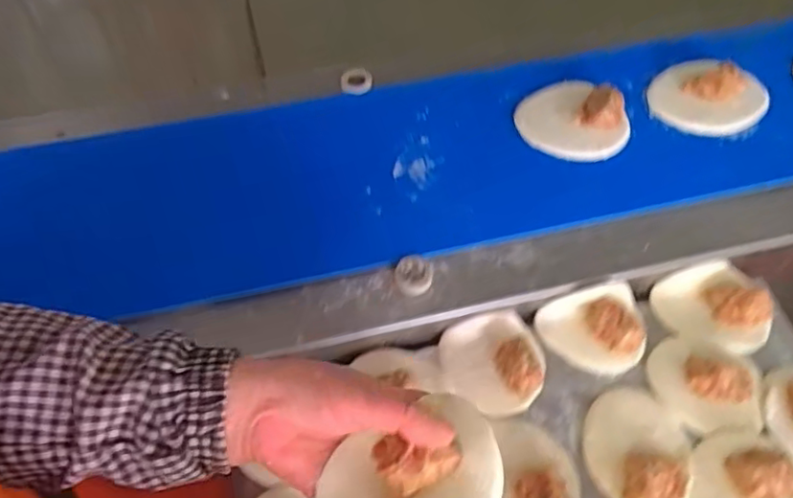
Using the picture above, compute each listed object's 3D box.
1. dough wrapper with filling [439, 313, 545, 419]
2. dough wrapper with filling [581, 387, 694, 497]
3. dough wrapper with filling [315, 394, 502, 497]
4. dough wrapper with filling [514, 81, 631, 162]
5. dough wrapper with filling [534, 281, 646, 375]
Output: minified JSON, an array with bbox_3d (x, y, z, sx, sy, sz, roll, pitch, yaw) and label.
[{"bbox_3d":[0.079,0.091,0.498,0.081,0.034,0.079,-10,61,-7],"label":"dough wrapper with filling"},{"bbox_3d":[0.186,0.151,0.463,0.081,0.029,0.092,-25,63,-14],"label":"dough wrapper with filling"},{"bbox_3d":[0.008,0.124,0.322,0.099,0.025,0.072,-24,63,-14],"label":"dough wrapper with filling"},{"bbox_3d":[0.166,-0.126,0.579,0.079,0.033,0.095,-30,65,-17],"label":"dough wrapper with filling"},{"bbox_3d":[0.169,0.068,0.514,0.084,0.031,0.066,-15,61,-9],"label":"dough wrapper with filling"}]

